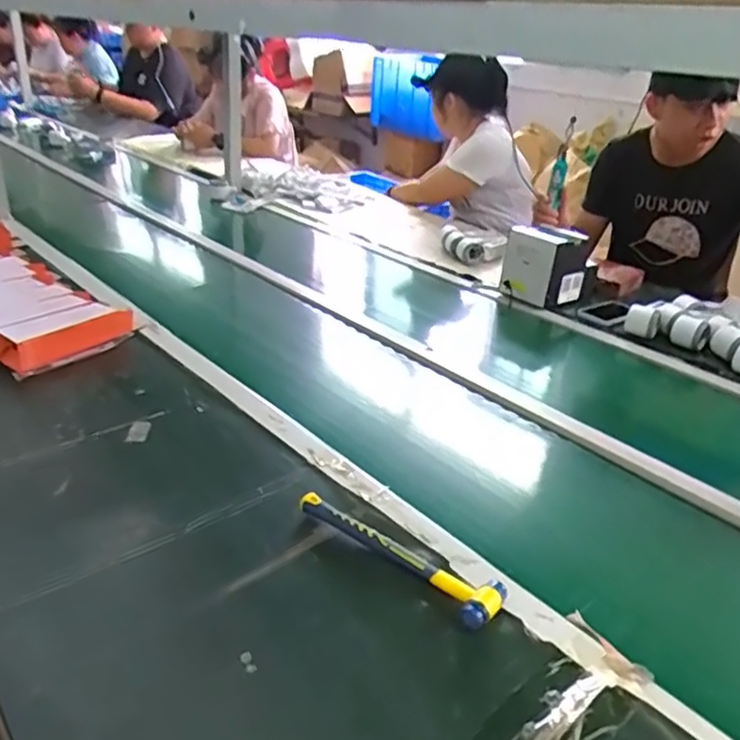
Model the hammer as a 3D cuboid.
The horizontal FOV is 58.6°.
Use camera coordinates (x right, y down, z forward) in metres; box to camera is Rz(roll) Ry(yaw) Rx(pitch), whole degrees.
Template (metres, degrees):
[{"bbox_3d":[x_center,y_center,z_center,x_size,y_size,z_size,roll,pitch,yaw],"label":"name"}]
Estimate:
[{"bbox_3d":[0.027,0.190,0.698,0.245,0.029,0.055,22,34,33],"label":"hammer"}]

